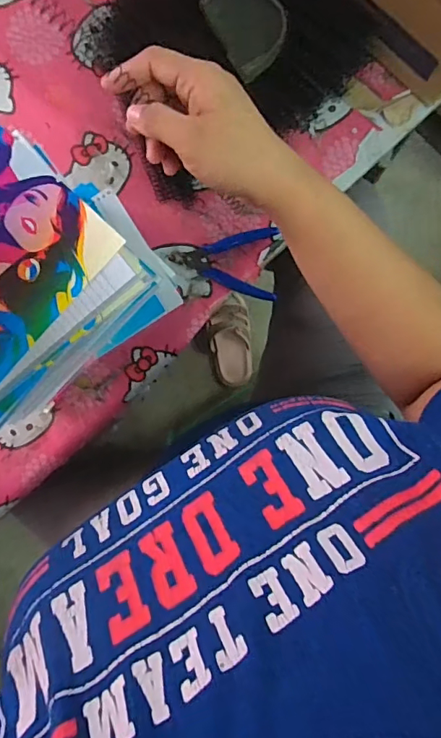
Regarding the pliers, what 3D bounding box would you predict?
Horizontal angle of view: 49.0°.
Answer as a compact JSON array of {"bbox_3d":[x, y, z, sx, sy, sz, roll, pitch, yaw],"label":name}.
[{"bbox_3d":[0.003,-0.126,0.561,0.123,0.009,0.078,4,91,1],"label":"pliers"}]

